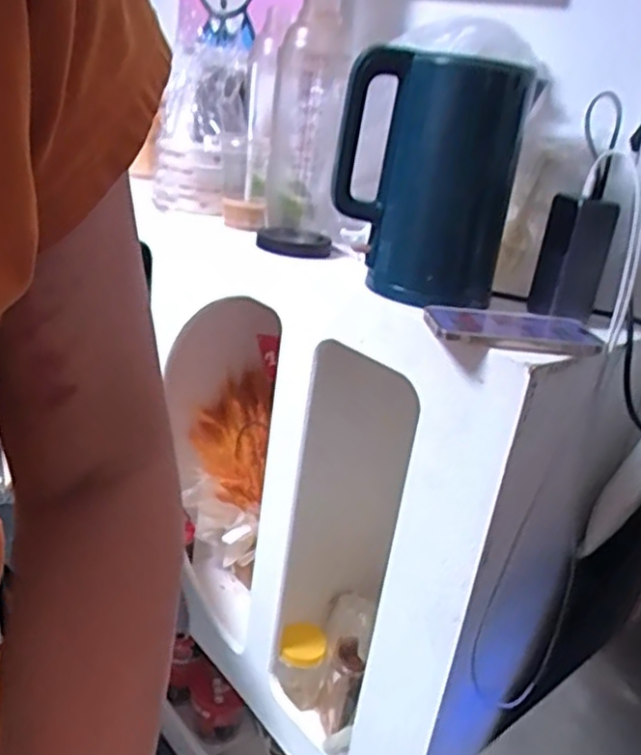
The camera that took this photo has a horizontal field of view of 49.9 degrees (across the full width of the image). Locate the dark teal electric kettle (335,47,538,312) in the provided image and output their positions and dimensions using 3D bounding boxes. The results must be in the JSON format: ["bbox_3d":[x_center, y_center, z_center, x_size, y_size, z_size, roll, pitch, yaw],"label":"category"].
[{"bbox_3d":[0.111,-0.207,0.725,0.169,0.227,0.112,21,26,27],"label":"dark teal electric kettle"}]

